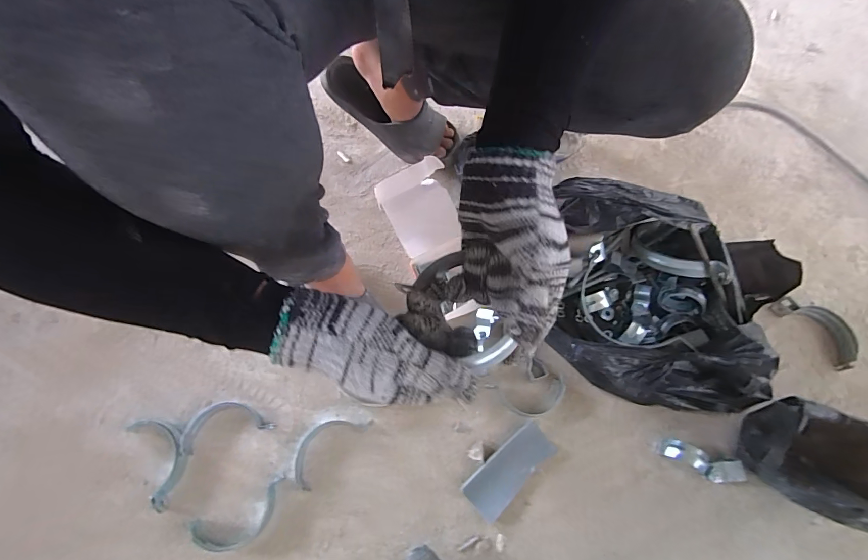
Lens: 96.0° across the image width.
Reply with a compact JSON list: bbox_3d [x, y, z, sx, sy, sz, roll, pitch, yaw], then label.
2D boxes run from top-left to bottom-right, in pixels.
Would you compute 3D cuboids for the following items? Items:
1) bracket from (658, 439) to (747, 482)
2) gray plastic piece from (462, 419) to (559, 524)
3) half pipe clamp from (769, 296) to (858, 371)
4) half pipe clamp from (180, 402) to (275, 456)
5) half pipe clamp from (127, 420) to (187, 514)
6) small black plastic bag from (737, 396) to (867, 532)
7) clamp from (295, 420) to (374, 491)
[{"bbox_3d":[0.350,0.239,0.512,0.093,0.028,0.034,19,67,7],"label":"bracket"},{"bbox_3d":[0.099,0.248,0.515,0.130,0.008,0.054,-39,72,-17],"label":"gray plastic piece"},{"bbox_3d":[0.591,0.065,0.596,0.078,0.023,0.123,-39,72,-16],"label":"half pipe clamp"},{"bbox_3d":[-0.275,0.188,0.522,0.113,0.021,0.053,-16,67,-8],"label":"half pipe clamp"},{"bbox_3d":[-0.347,0.227,0.501,0.058,0.027,0.118,-28,70,-13],"label":"half pipe clamp"},{"bbox_3d":[0.470,0.211,0.450,0.145,0.181,0.104,29,69,11],"label":"small black plastic bag"},{"bbox_3d":[-0.141,0.215,0.517,0.050,0.015,0.114,41,71,15],"label":"clamp"}]

